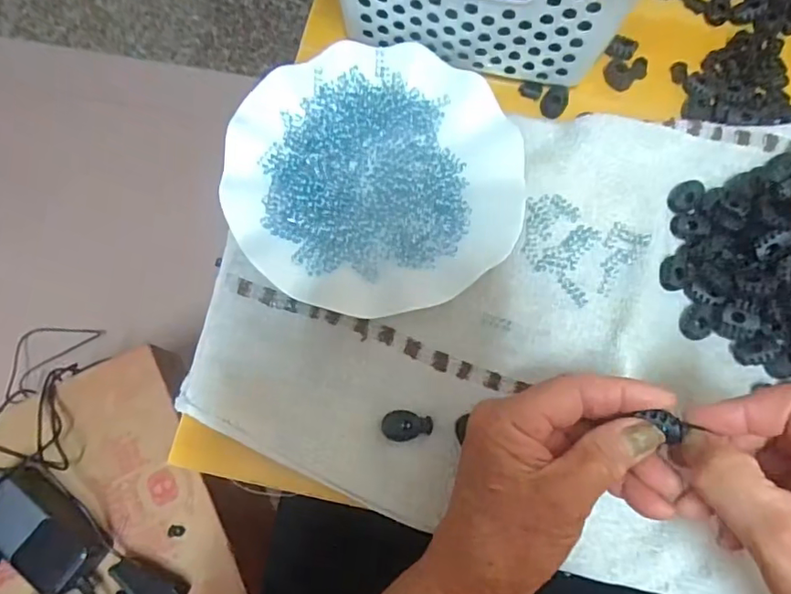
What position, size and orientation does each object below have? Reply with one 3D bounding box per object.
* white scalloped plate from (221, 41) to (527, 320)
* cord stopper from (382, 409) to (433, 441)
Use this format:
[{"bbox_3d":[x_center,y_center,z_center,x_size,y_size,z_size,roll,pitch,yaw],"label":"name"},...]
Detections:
[{"bbox_3d":[-0.013,-0.078,0.338,0.179,0.020,0.179,0,75,-1],"label":"white scalloped plate"},{"bbox_3d":[0.007,0.074,0.304,0.028,0.005,0.017,6,75,0],"label":"cord stopper"}]

